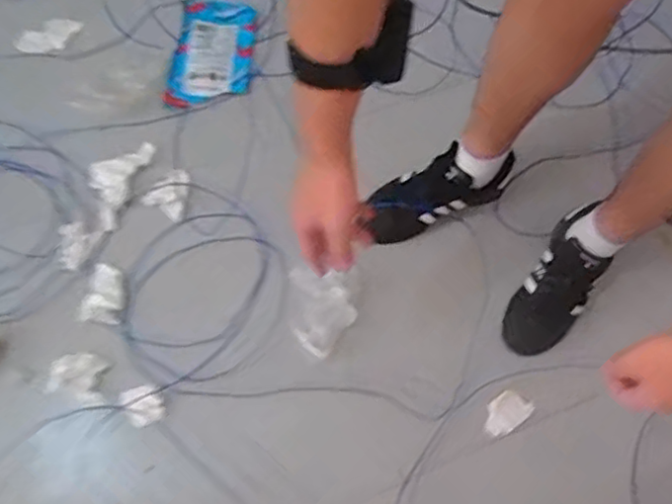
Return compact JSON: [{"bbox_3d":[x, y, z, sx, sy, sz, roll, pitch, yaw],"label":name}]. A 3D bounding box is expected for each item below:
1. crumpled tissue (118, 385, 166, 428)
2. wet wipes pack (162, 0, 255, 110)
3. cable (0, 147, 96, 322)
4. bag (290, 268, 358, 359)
[{"bbox_3d":[-0.281,0.222,0.922,0.057,0.033,0.056,-17,73,-11],"label":"crumpled tissue"},{"bbox_3d":[-0.222,-0.363,1.151,0.138,0.024,0.232,6,69,0],"label":"wet wipes pack"},{"bbox_3d":[-0.539,-0.036,1.012,0.269,0.008,0.287,1,69,-2],"label":"cable"},{"bbox_3d":[-0.019,0.086,1.003,0.106,0.047,0.159,2,70,-4],"label":"bag"}]

